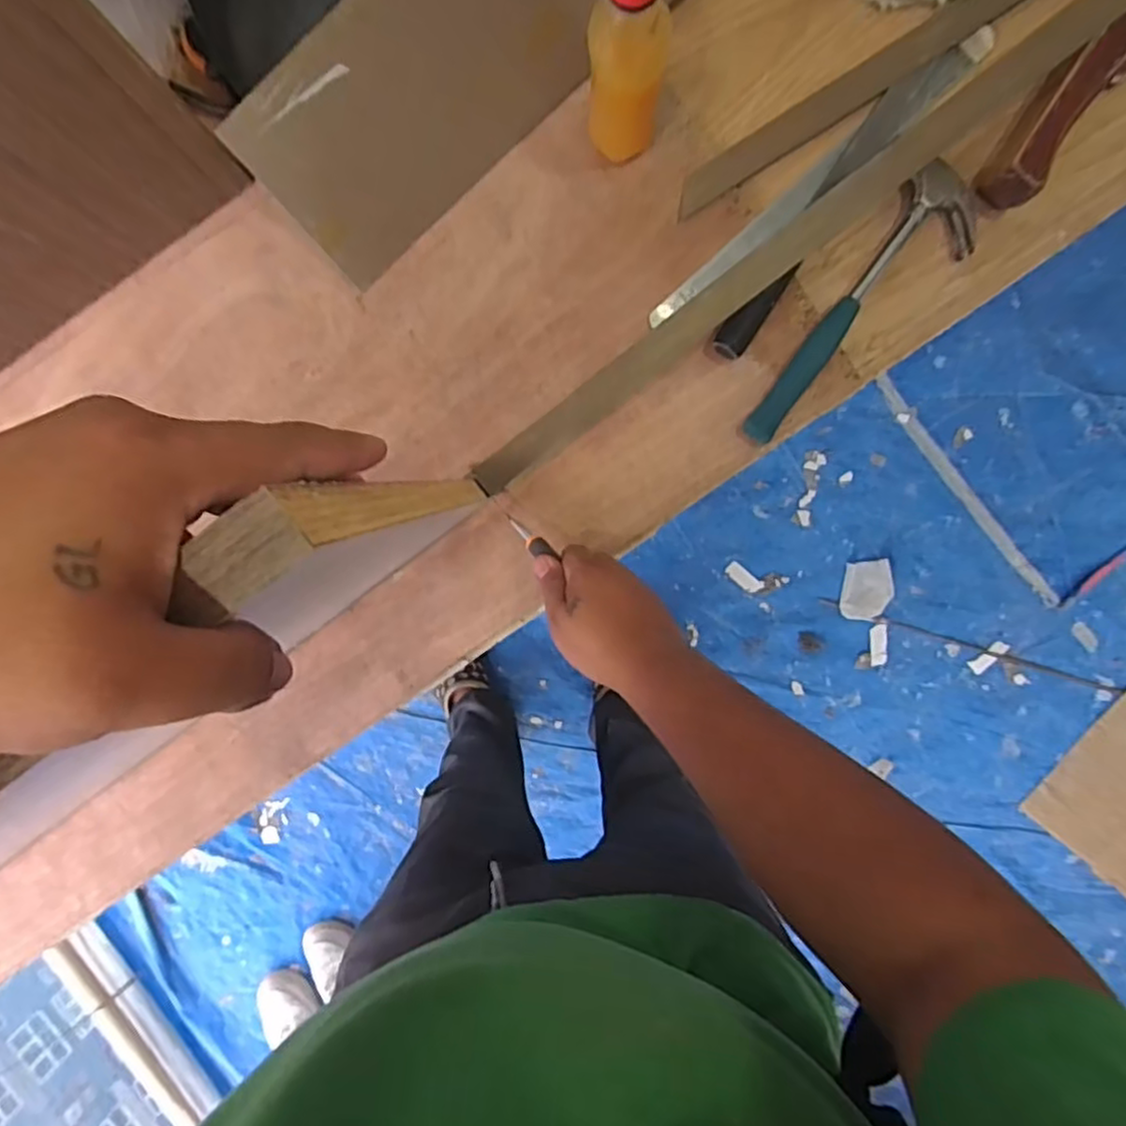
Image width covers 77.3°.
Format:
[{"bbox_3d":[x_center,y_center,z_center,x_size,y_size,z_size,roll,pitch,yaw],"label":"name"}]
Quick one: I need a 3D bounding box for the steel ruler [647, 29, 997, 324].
[{"bbox_3d":[0.202,-0.299,0.550,0.333,0.010,0.028,-42,93,4],"label":"steel ruler"}]

